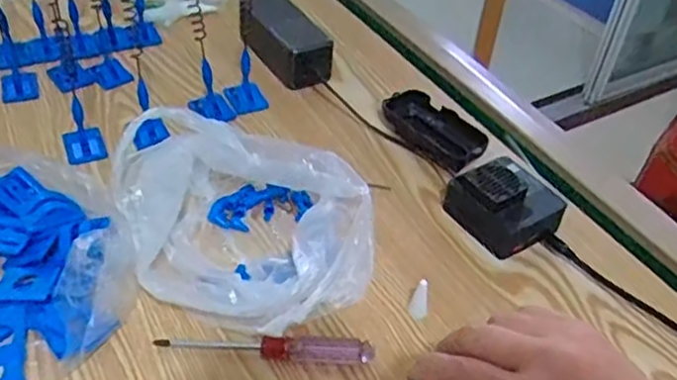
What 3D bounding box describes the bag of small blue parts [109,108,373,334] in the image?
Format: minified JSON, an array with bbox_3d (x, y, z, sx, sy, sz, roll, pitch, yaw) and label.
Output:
[{"bbox_3d":[-0.082,0.018,0.534,0.170,0.064,0.218,-31,53,-33],"label":"bag of small blue parts"}]

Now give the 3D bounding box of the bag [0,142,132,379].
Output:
[{"bbox_3d":[-0.249,0.052,0.499,0.180,0.044,0.209,-31,53,-33],"label":"bag"}]

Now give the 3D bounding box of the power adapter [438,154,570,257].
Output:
[{"bbox_3d":[0.144,0.012,0.577,0.069,0.044,0.081,-23,49,-27],"label":"power adapter"}]

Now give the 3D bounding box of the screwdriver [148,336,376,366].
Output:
[{"bbox_3d":[-0.050,0.107,0.470,0.148,0.017,0.014,3,42,-2],"label":"screwdriver"}]

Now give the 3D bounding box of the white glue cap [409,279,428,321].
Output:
[{"bbox_3d":[0.059,0.081,0.501,0.009,0.035,0.012,-9,44,-15],"label":"white glue cap"}]

